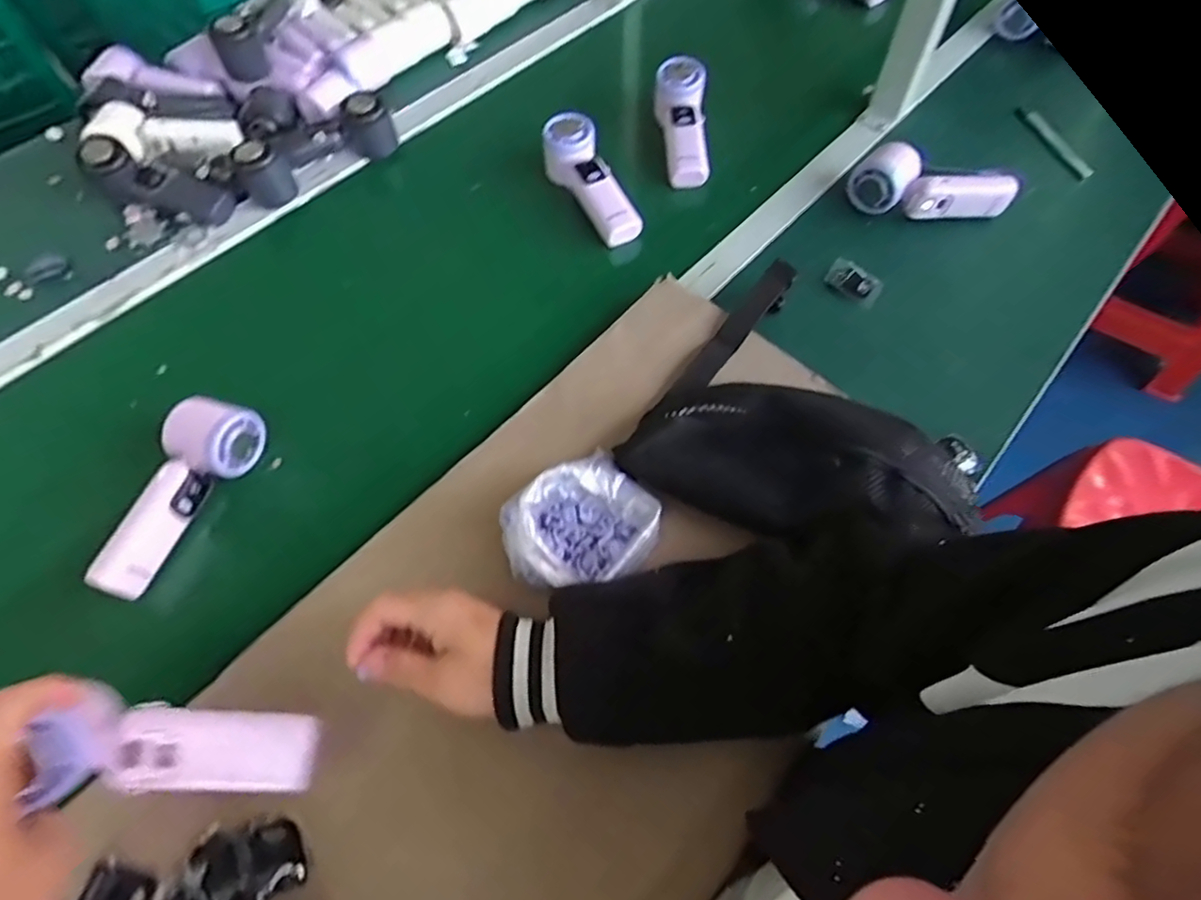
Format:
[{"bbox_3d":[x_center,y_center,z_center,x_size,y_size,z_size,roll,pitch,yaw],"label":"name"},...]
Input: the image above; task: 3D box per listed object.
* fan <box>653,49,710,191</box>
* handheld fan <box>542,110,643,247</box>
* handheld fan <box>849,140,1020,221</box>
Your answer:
[{"bbox_3d":[0.100,-0.397,0.776,0.055,0.039,0.187,-3,72,-1],"label":"fan"},{"bbox_3d":[-0.012,-0.304,0.727,0.057,0.043,0.179,-25,75,-13],"label":"handheld fan"},{"bbox_3d":[0.376,-0.300,0.720,0.176,0.075,0.053,14,61,8],"label":"handheld fan"}]

